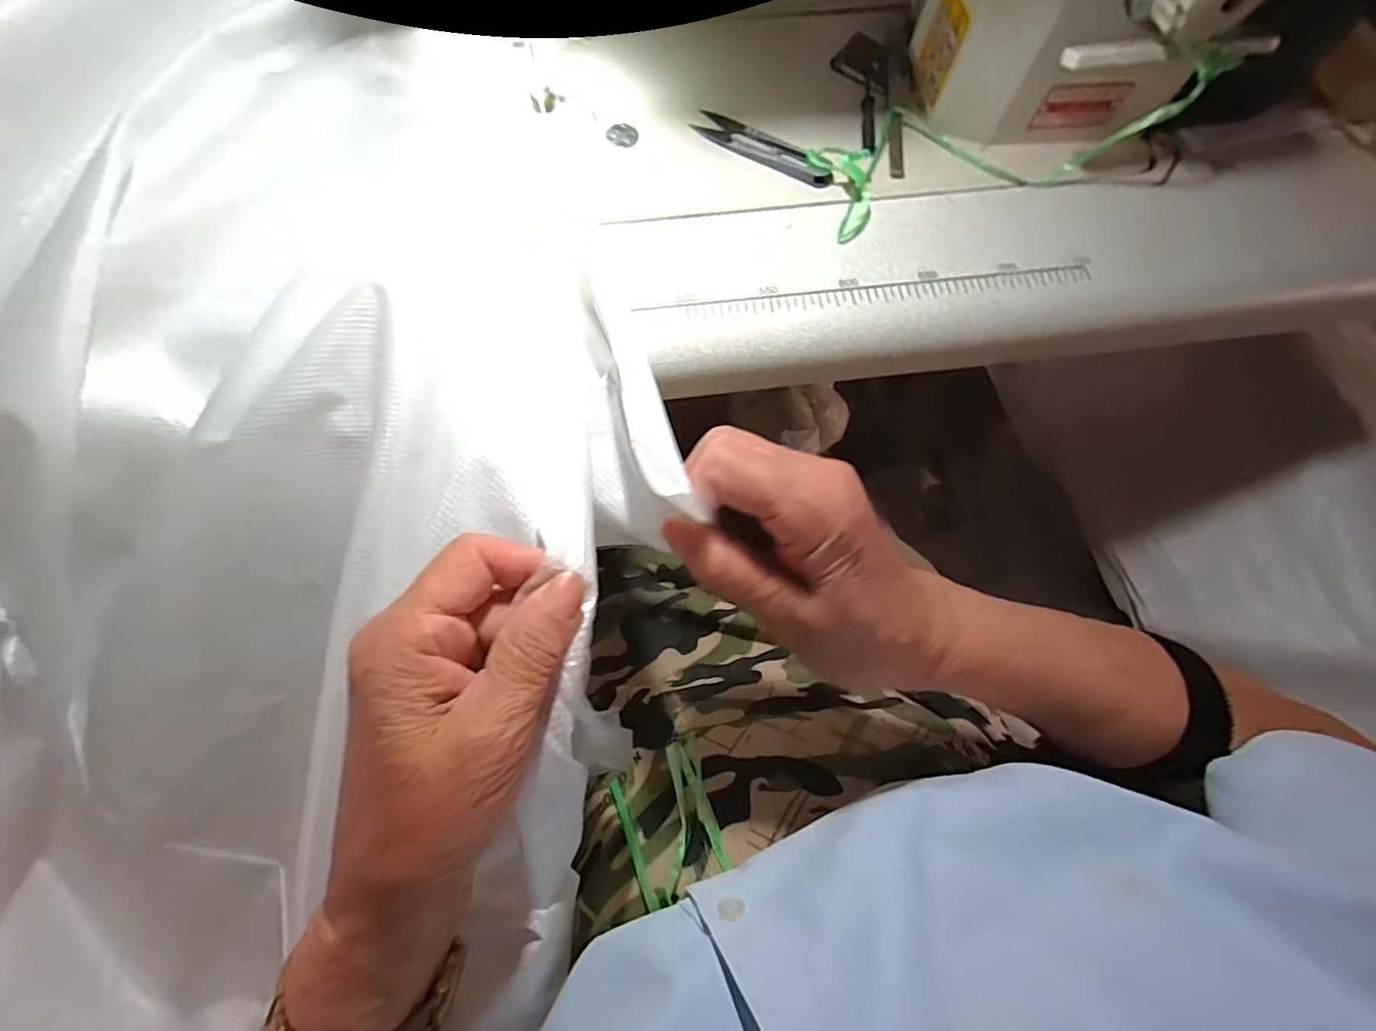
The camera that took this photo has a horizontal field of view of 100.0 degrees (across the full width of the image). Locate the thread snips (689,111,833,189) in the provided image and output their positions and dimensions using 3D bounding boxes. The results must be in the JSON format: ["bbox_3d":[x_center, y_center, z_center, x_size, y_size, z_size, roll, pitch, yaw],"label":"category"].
[{"bbox_3d":[0.050,-0.242,0.380,0.098,0.007,0.021,33,73,9],"label":"thread snips"}]

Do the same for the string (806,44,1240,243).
[{"bbox_3d":[0.193,-0.234,0.358,0.231,0.057,0.098,-9,71,13],"label":"string"}]

